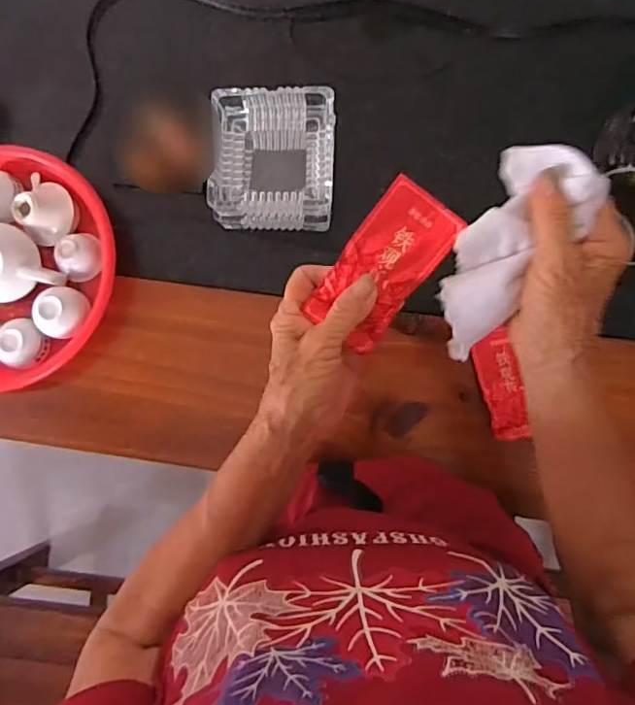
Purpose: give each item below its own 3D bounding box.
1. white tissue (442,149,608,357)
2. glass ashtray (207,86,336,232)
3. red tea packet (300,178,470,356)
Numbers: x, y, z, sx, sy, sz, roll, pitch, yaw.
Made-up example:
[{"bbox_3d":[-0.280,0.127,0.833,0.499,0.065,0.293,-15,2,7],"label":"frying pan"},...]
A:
[{"bbox_3d":[0.119,-0.061,0.352,0.060,0.028,0.138,30,104,6],"label":"white tissue"},{"bbox_3d":[-0.043,-0.196,0.571,0.125,0.060,0.126,1,85,3],"label":"glass ashtray"},{"bbox_3d":[0.044,-0.058,0.372,0.056,0.009,0.109,38,102,-2],"label":"red tea packet"}]

